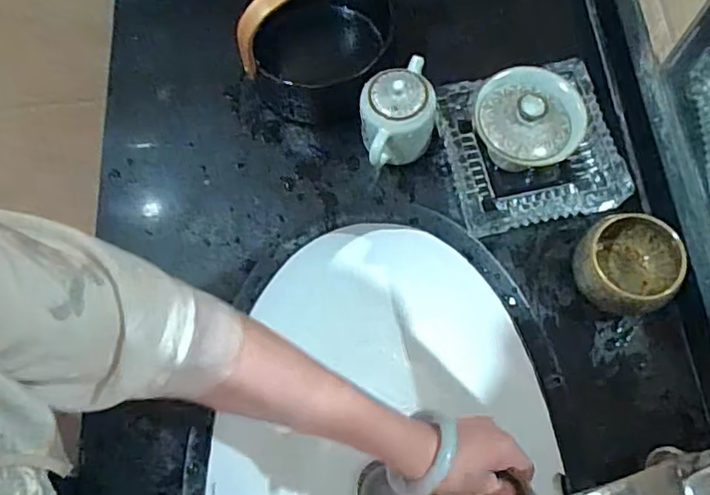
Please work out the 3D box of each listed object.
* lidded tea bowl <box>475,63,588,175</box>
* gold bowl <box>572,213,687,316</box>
[{"bbox_3d":[0.158,-0.113,0.550,0.093,0.083,0.092,-1,70,3],"label":"lidded tea bowl"},{"bbox_3d":[0.241,0.017,0.517,0.089,0.054,0.084,-20,70,-4],"label":"gold bowl"}]

